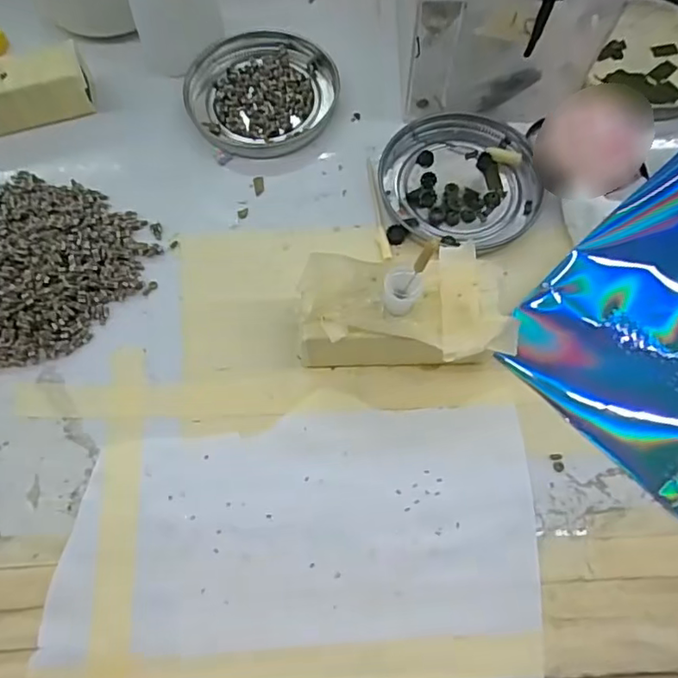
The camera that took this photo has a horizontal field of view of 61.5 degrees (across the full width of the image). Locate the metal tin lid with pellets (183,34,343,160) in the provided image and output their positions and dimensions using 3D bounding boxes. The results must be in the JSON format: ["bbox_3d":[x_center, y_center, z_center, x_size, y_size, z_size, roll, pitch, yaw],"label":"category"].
[{"bbox_3d":[-0.041,-0.133,0.304,0.078,0.007,0.079,0,69,0],"label":"metal tin lid with pellets"}]

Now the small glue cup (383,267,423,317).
[{"bbox_3d":[0.024,-0.019,0.218,0.014,0.017,0.016,14,69,6],"label":"small glue cup"}]

